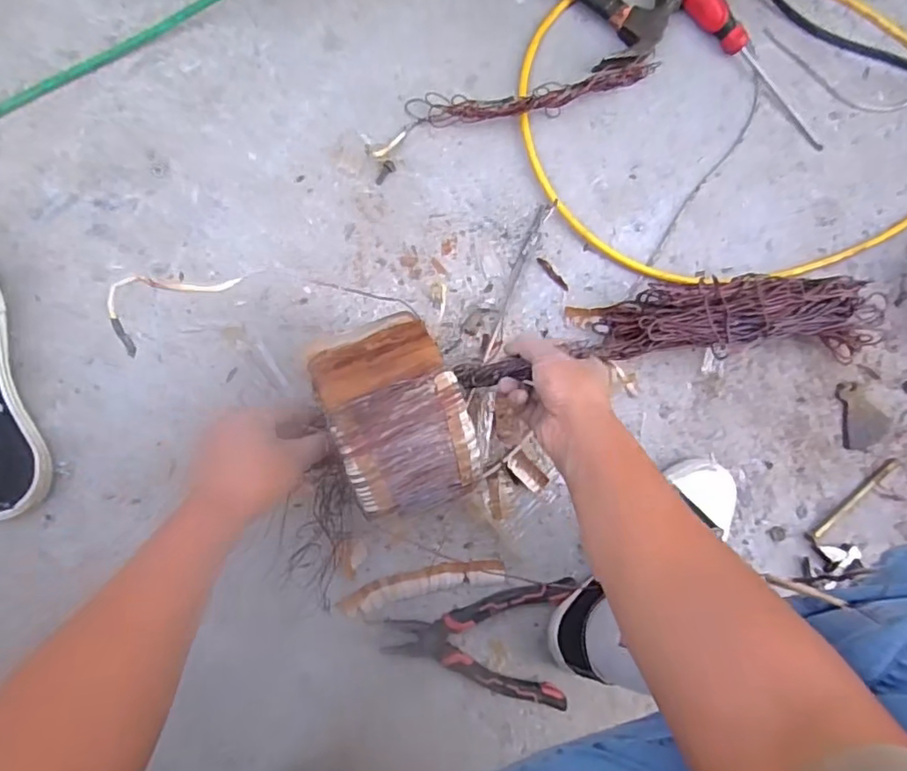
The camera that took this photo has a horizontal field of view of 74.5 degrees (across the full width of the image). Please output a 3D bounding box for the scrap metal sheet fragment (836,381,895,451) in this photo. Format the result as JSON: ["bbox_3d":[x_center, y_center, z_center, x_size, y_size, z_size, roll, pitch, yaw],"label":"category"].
[{"bbox_3d":[0.474,0.034,0.683,0.063,0.007,0.075,-7,88,-10],"label":"scrap metal sheet fragment"}]

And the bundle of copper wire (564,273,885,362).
[{"bbox_3d":[0.298,-0.072,0.630,0.345,0.066,0.084,0,87,-9],"label":"bundle of copper wire"}]

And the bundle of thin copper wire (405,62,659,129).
[{"bbox_3d":[0.089,-0.300,0.613,0.266,0.034,0.037,-11,89,-10],"label":"bundle of thin copper wire"}]

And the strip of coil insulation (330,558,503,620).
[{"bbox_3d":[-0.029,0.191,0.575,0.159,0.009,0.028,-10,88,-10],"label":"strip of coil insulation"}]

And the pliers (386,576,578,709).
[{"bbox_3d":[0.027,0.240,0.573,0.178,0.015,0.119,9,85,-9],"label":"pliers"}]

